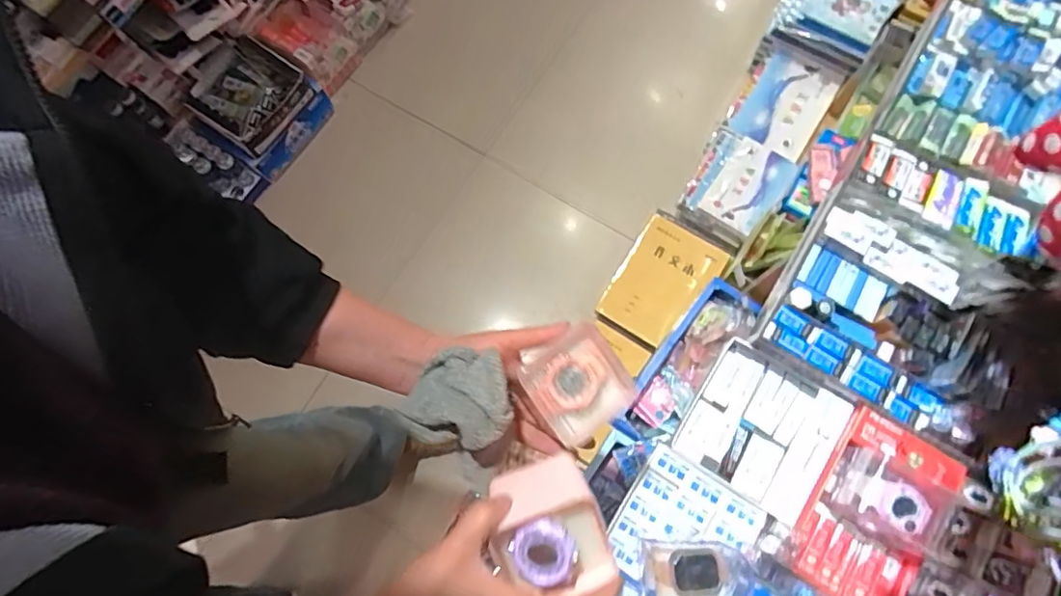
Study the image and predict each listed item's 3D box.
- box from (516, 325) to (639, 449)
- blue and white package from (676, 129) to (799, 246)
[{"bbox_3d":[0.037,0.069,0.446,0.073,0.048,0.075,-33,77,-6],"label":"box"},{"bbox_3d":[0.428,-0.244,1.180,0.177,0.026,0.212,35,79,10],"label":"blue and white package"}]

